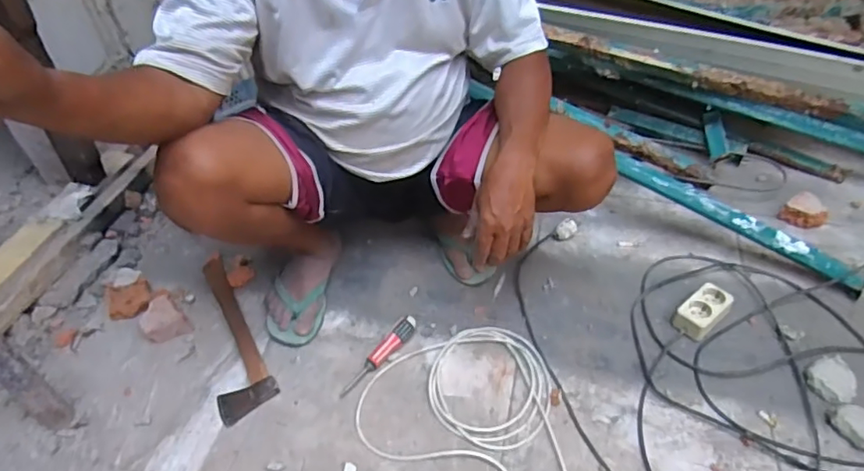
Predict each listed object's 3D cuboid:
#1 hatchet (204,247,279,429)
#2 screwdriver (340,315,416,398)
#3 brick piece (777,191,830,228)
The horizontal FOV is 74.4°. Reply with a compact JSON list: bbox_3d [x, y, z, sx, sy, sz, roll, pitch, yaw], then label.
[{"bbox_3d":[-0.382,0.173,1.041,0.095,0.023,0.359,-23,49,-19],"label":"hatchet"},{"bbox_3d":[-0.090,0.208,0.985,0.027,0.035,0.176,29,53,27],"label":"screwdriver"},{"bbox_3d":[0.781,-0.054,1.185,0.081,0.042,0.077,33,55,29],"label":"brick piece"}]

